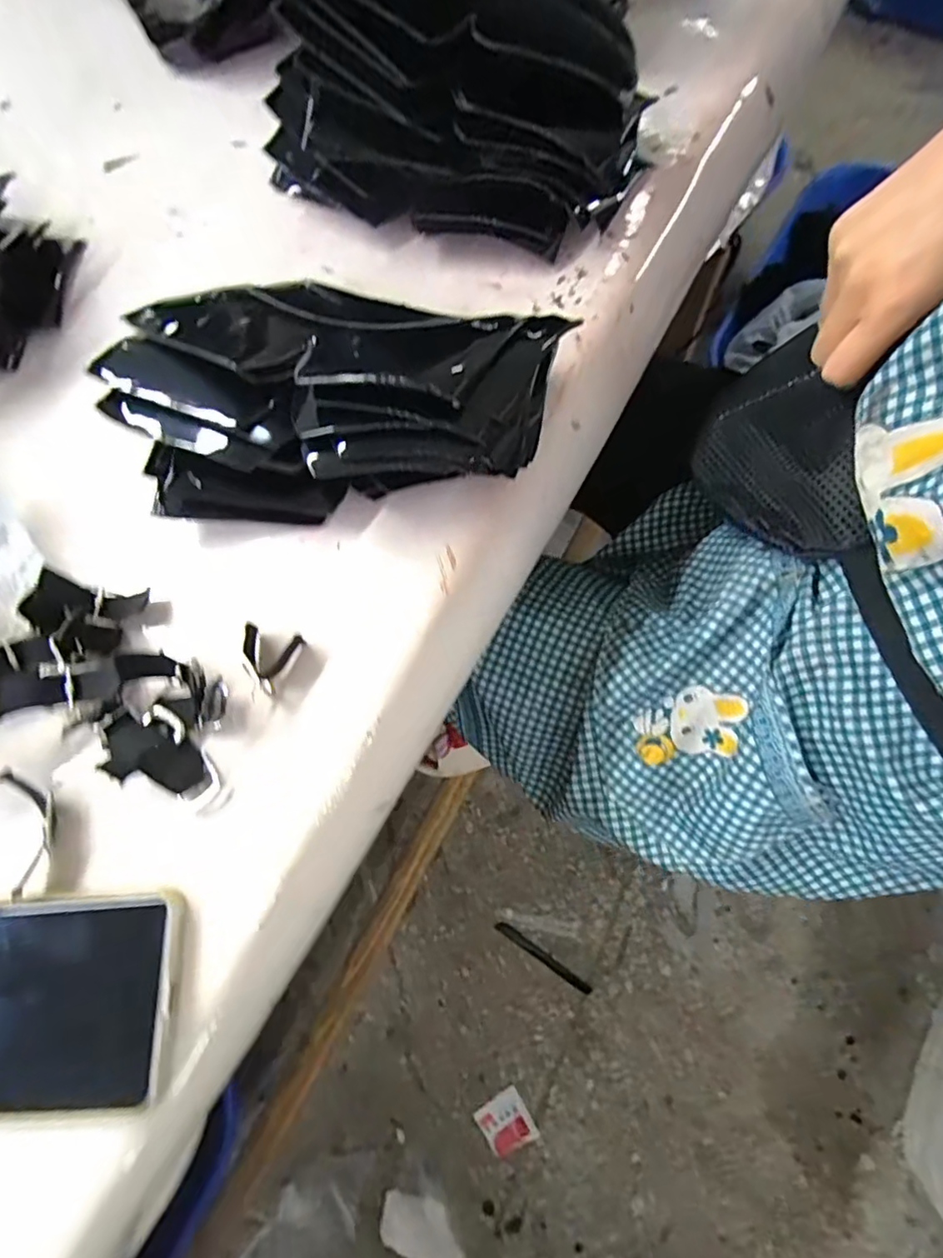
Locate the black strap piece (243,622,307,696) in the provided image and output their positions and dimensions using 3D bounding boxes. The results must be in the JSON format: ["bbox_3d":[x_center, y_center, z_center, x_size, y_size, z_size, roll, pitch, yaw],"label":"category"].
[{"bbox_3d":[-0.097,0.010,0.264,0.030,0.013,0.028,28,75,11],"label":"black strap piece"}]

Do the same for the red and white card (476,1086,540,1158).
[{"bbox_3d":[0.047,0.664,0.776,0.062,0.004,0.065,-30,70,-11],"label":"red and white card"}]

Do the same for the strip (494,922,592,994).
[{"bbox_3d":[0.102,0.475,0.833,0.155,0.004,0.015,32,76,12],"label":"strip"}]

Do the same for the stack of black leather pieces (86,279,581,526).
[{"bbox_3d":[-0.064,-0.117,0.275,0.206,0.044,0.123,1,72,3],"label":"stack of black leather pieces"}]

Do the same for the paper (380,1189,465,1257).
[{"bbox_3d":[-0.063,0.786,0.743,0.081,0.015,0.121,-41,75,-10],"label":"paper"}]

